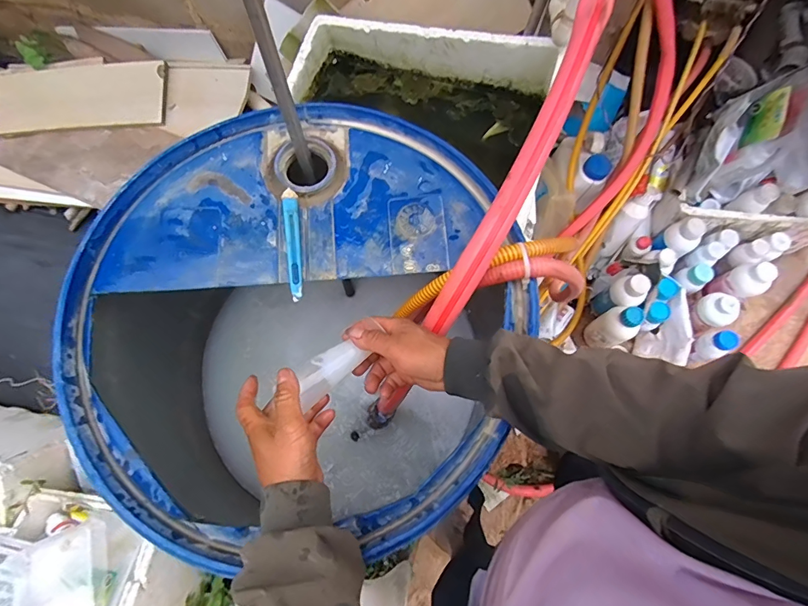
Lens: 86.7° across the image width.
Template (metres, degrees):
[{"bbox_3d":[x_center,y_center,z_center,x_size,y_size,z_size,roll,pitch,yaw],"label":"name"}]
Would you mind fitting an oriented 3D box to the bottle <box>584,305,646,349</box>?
[{"bbox_3d":[0.570,0.077,1.186,0.075,0.234,0.090,-30,73,-11],"label":"bottle"}]

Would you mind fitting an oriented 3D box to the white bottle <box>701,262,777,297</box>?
[{"bbox_3d":[0.911,-0.054,1.165,0.078,0.173,0.073,21,69,-17],"label":"white bottle"}]

